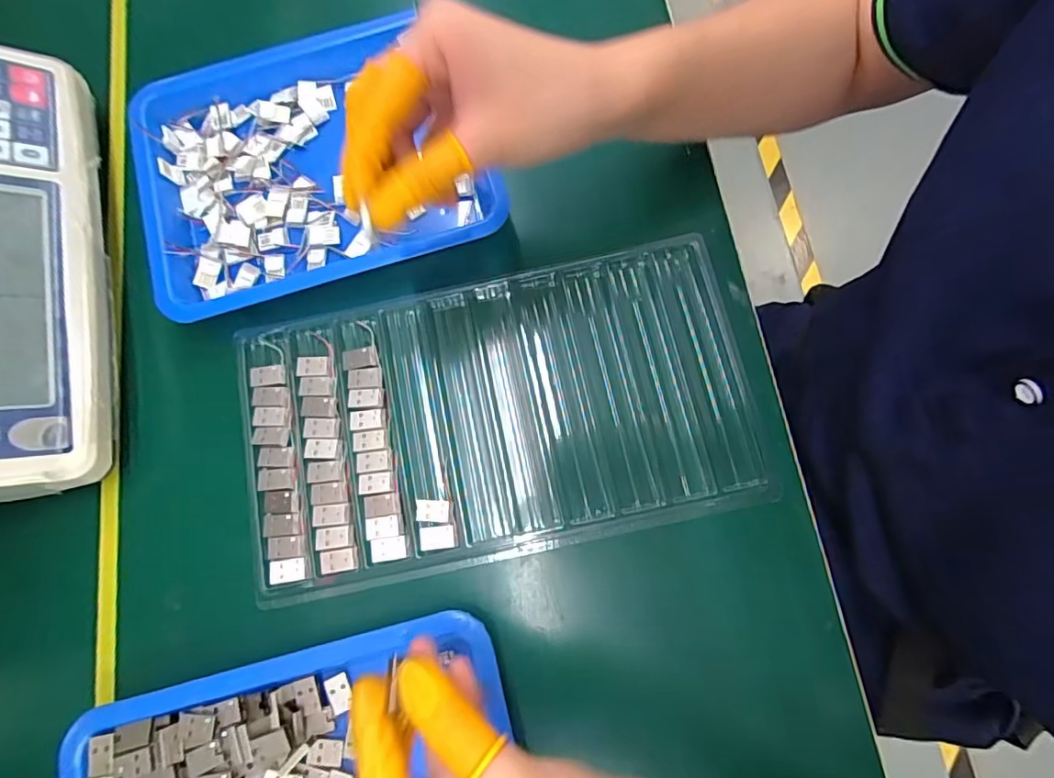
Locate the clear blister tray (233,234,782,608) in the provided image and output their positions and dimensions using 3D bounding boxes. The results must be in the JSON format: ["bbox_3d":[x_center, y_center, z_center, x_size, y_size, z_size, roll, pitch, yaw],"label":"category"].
[{"bbox_3d":[-0.017,0.012,0.314,0.290,0.011,0.160,-11,75,-3],"label":"clear blister tray"}]

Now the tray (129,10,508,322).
[{"bbox_3d":[-0.136,-0.143,0.346,0.209,0.026,0.168,-17,76,-5],"label":"tray"}]

